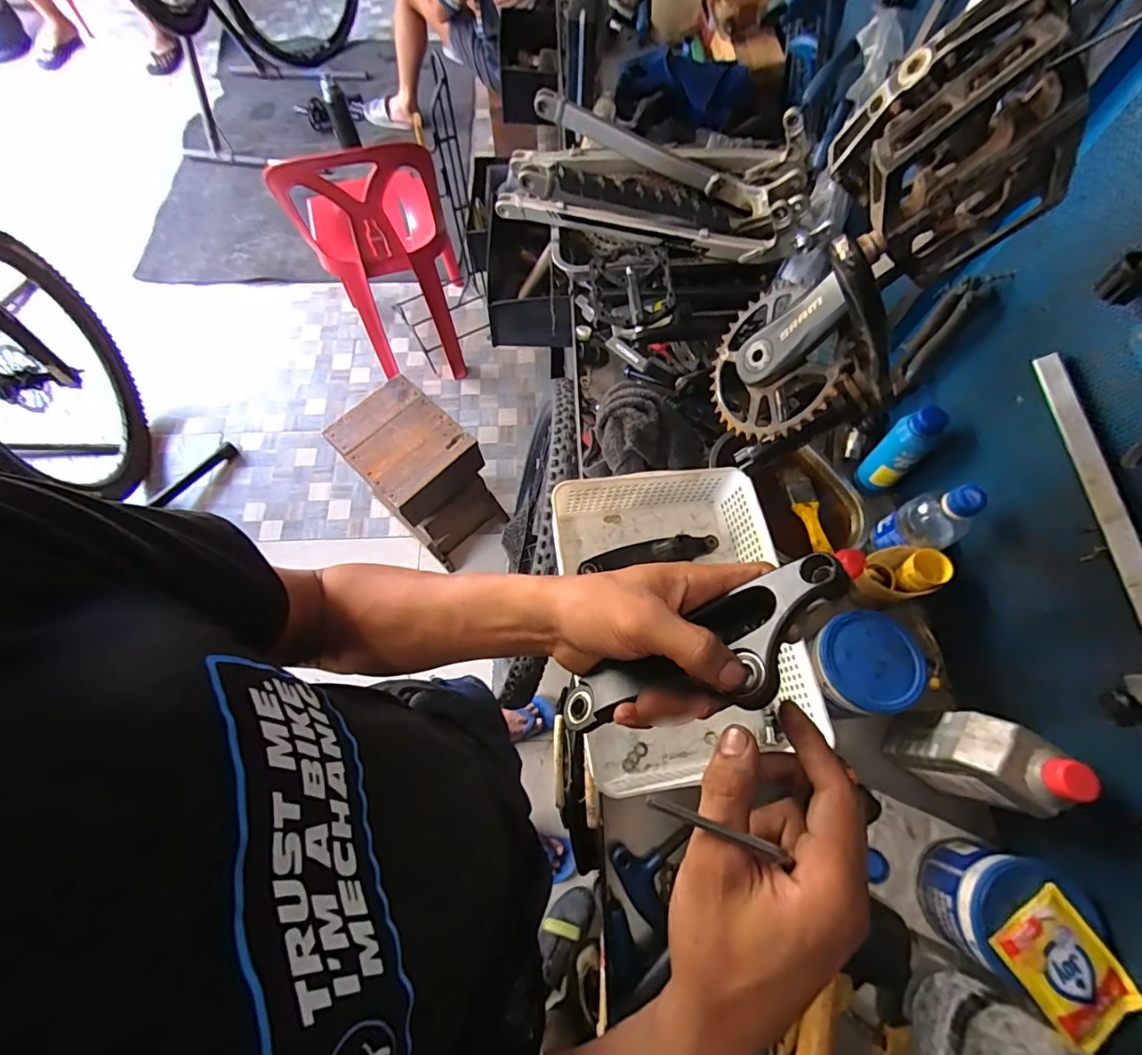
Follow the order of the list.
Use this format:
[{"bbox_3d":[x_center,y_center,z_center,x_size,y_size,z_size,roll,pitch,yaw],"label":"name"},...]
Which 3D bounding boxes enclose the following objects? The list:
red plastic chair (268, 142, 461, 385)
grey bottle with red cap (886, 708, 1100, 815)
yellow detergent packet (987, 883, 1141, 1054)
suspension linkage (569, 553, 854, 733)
[{"bbox_3d":[-0.552,-0.834,1.519,0.381,0.744,0.445,-14,69,-6],"label":"red plastic chair"},{"bbox_3d":[0.384,0.219,0.487,0.075,0.181,0.059,35,72,13],"label":"grey bottle with red cap"},{"bbox_3d":[0.417,0.373,0.427,0.081,0.010,0.098,-27,71,-11],"label":"yellow detergent packet"},{"bbox_3d":[0.072,0.079,0.285,0.178,0.026,0.056,-33,69,19],"label":"suspension linkage"}]

